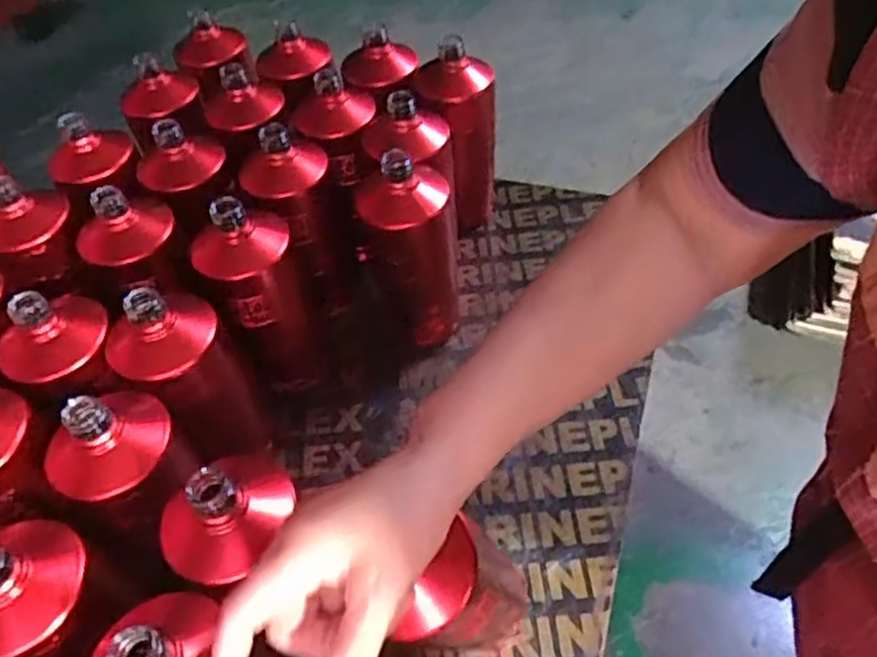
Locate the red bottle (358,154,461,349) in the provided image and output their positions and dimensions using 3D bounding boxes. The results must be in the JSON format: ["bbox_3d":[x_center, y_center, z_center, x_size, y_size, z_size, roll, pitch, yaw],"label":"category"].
[{"bbox_3d":[-0.025,-0.070,0.653,0.078,0.206,0.080,-10,50,-2],"label":"red bottle"}]

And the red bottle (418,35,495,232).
[{"bbox_3d":[0.016,-0.193,0.751,0.061,0.197,0.077,22,56,23],"label":"red bottle"}]

